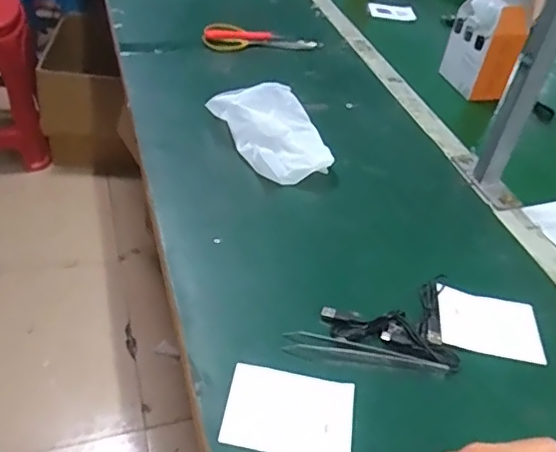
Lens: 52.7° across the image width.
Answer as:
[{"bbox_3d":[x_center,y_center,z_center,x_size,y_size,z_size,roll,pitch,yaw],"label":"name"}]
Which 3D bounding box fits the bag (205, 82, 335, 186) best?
[{"bbox_3d":[0.002,-0.119,0.700,0.114,0.057,0.149,-20,49,-29],"label":"bag"}]

